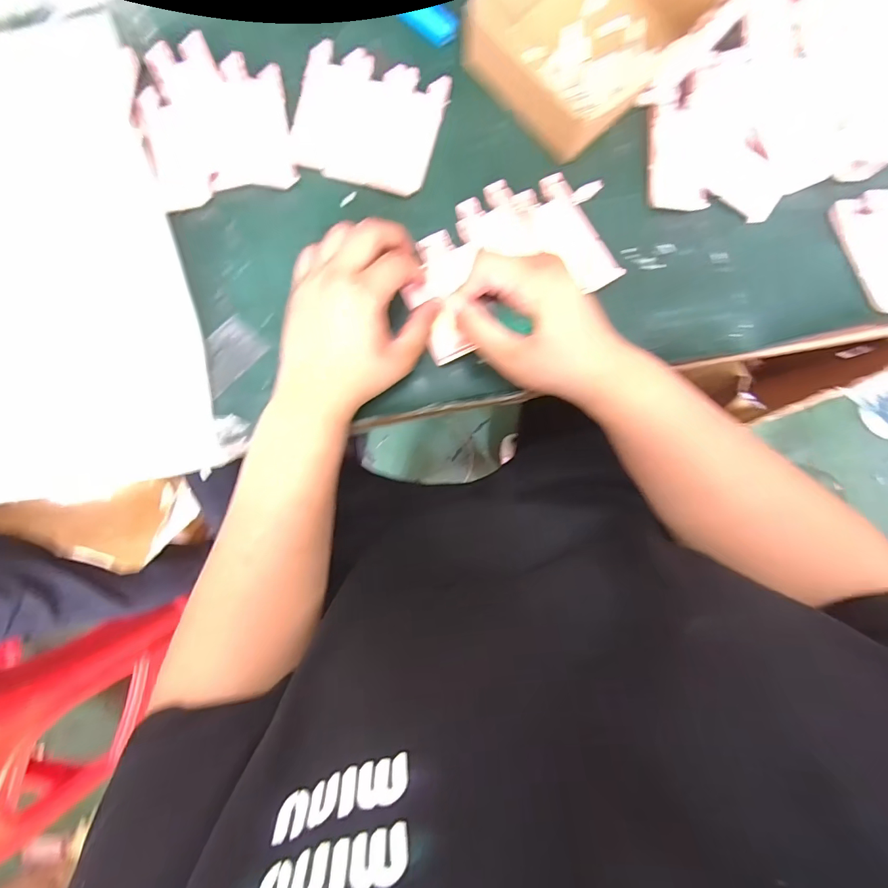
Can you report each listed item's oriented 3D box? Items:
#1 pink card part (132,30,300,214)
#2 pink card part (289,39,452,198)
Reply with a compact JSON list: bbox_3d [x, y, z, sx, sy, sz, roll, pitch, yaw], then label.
[{"bbox_3d":[-0.194,-0.272,0.361,0.120,0.011,0.123,-17,96,-4],"label":"pink card part"},{"bbox_3d":[-0.067,-0.281,0.370,0.122,0.008,0.110,17,86,0],"label":"pink card part"}]

